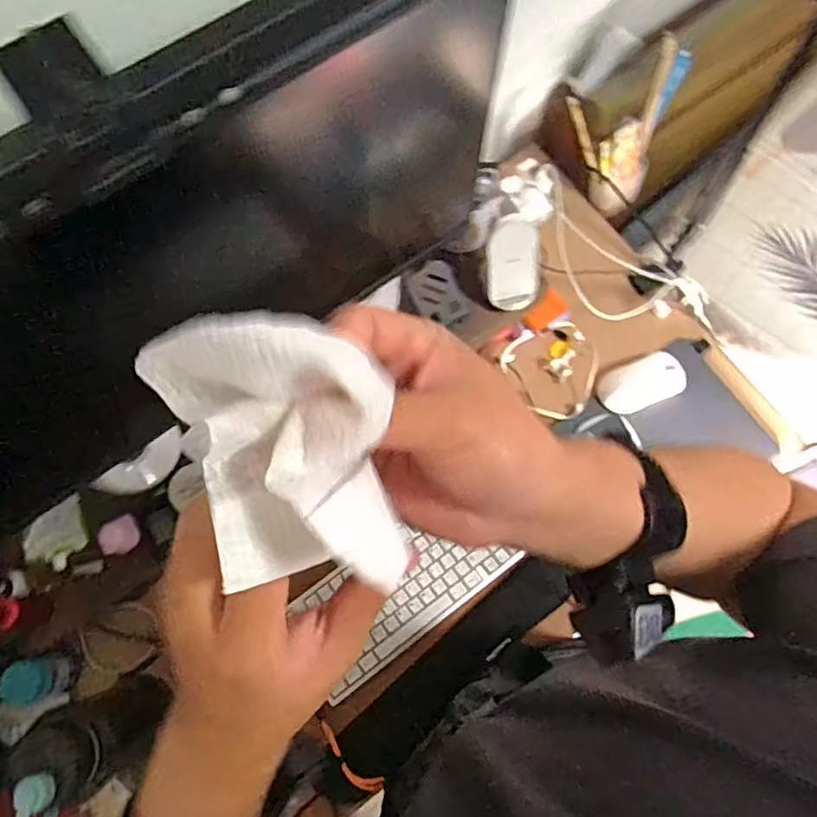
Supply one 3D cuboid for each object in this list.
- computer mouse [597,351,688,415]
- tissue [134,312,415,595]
[{"bbox_3d":[0.326,-0.035,0.840,0.110,0.031,0.063,-19,75,-5],"label":"computer mouse"},{"bbox_3d":[-0.046,0.017,0.204,0.079,0.050,0.086,-8,75,-2],"label":"tissue"}]

